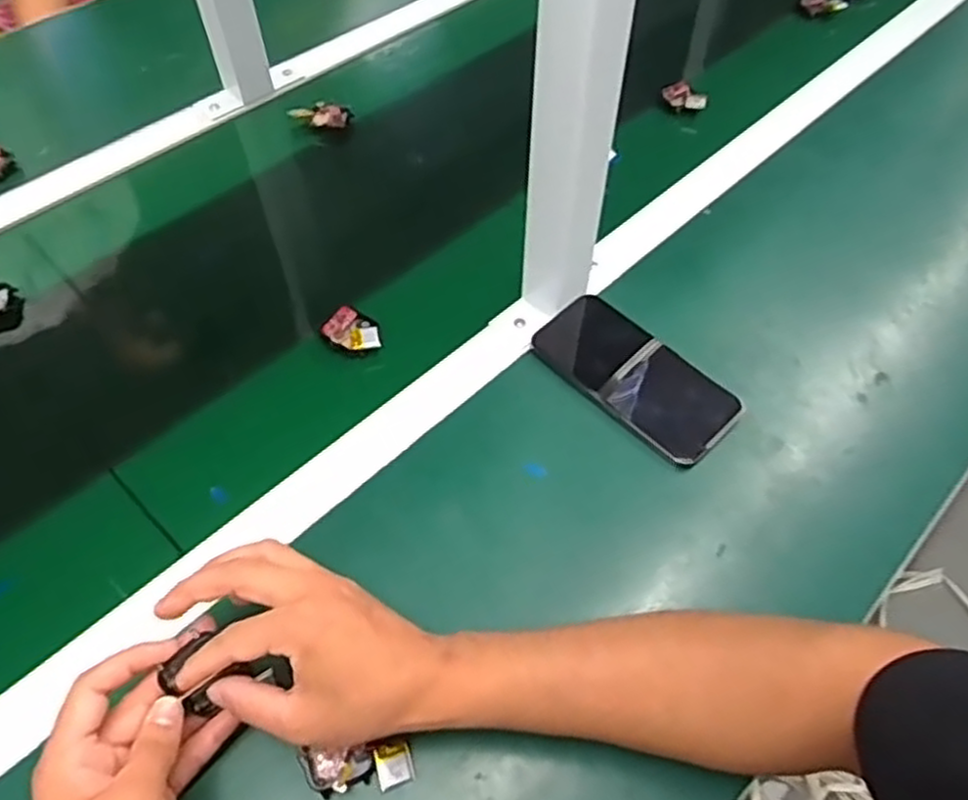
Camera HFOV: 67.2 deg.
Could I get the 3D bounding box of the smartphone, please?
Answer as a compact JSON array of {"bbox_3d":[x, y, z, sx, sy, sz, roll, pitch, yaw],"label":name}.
[{"bbox_3d":[0.117,-0.022,0.566,0.076,0.012,0.163,-36,63,-23],"label":"smartphone"}]

